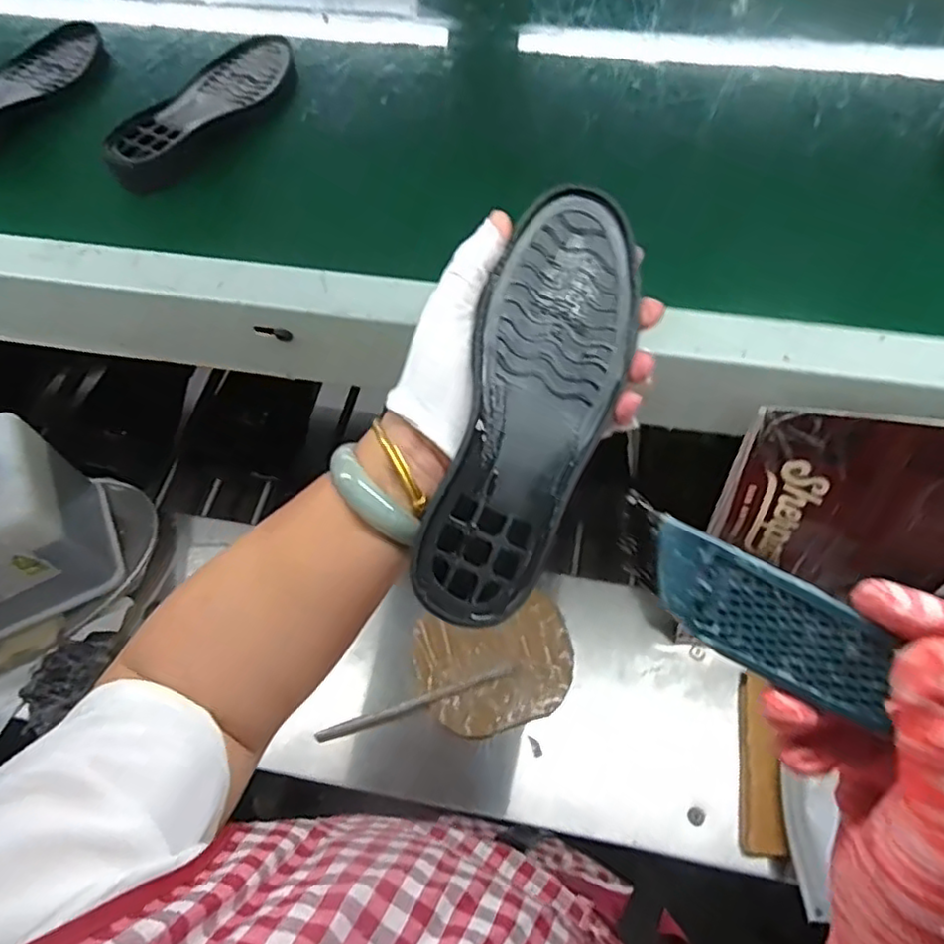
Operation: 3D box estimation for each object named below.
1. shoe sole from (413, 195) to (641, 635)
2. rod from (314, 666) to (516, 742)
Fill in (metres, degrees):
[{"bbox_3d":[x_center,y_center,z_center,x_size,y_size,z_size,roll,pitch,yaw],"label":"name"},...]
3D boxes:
[{"bbox_3d":[0.029,-0.030,0.323,0.070,0.028,0.212,18,86,-6],"label":"shoe sole"},{"bbox_3d":[-0.054,0.223,0.624,0.198,0.011,0.011,-16,61,-7],"label":"rod"}]

